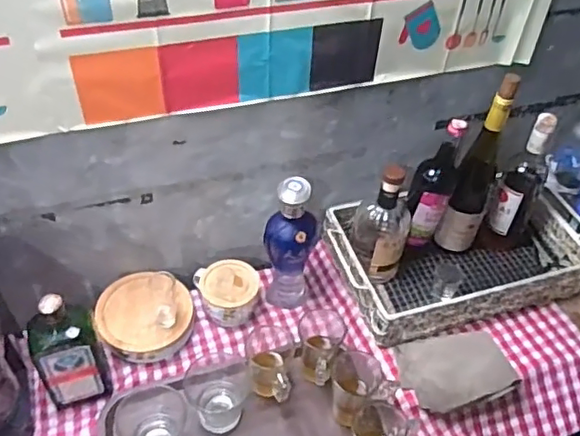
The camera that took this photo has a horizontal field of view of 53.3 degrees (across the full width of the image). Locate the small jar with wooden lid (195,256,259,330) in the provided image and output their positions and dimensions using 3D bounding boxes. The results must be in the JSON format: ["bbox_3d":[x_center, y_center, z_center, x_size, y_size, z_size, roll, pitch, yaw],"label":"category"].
[{"bbox_3d":[-0.103,0.129,0.997,0.094,0.081,0.097,2,45,-2],"label":"small jar with wooden lid"}]

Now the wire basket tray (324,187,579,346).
[{"bbox_3d":[0.298,0.058,1.033,0.454,0.082,0.252,-11,47,-15],"label":"wire basket tray"}]

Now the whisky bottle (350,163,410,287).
[{"bbox_3d":[0.155,0.010,0.962,0.092,0.227,0.094,13,46,8],"label":"whisky bottle"}]

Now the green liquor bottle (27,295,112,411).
[{"bbox_3d":[-0.321,0.183,0.837,0.091,0.218,0.080,-17,49,-20],"label":"green liquor bottle"}]

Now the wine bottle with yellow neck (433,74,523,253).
[{"bbox_3d":[0.312,-0.074,0.951,0.065,0.320,0.068,23,48,18],"label":"wine bottle with yellow neck"}]

